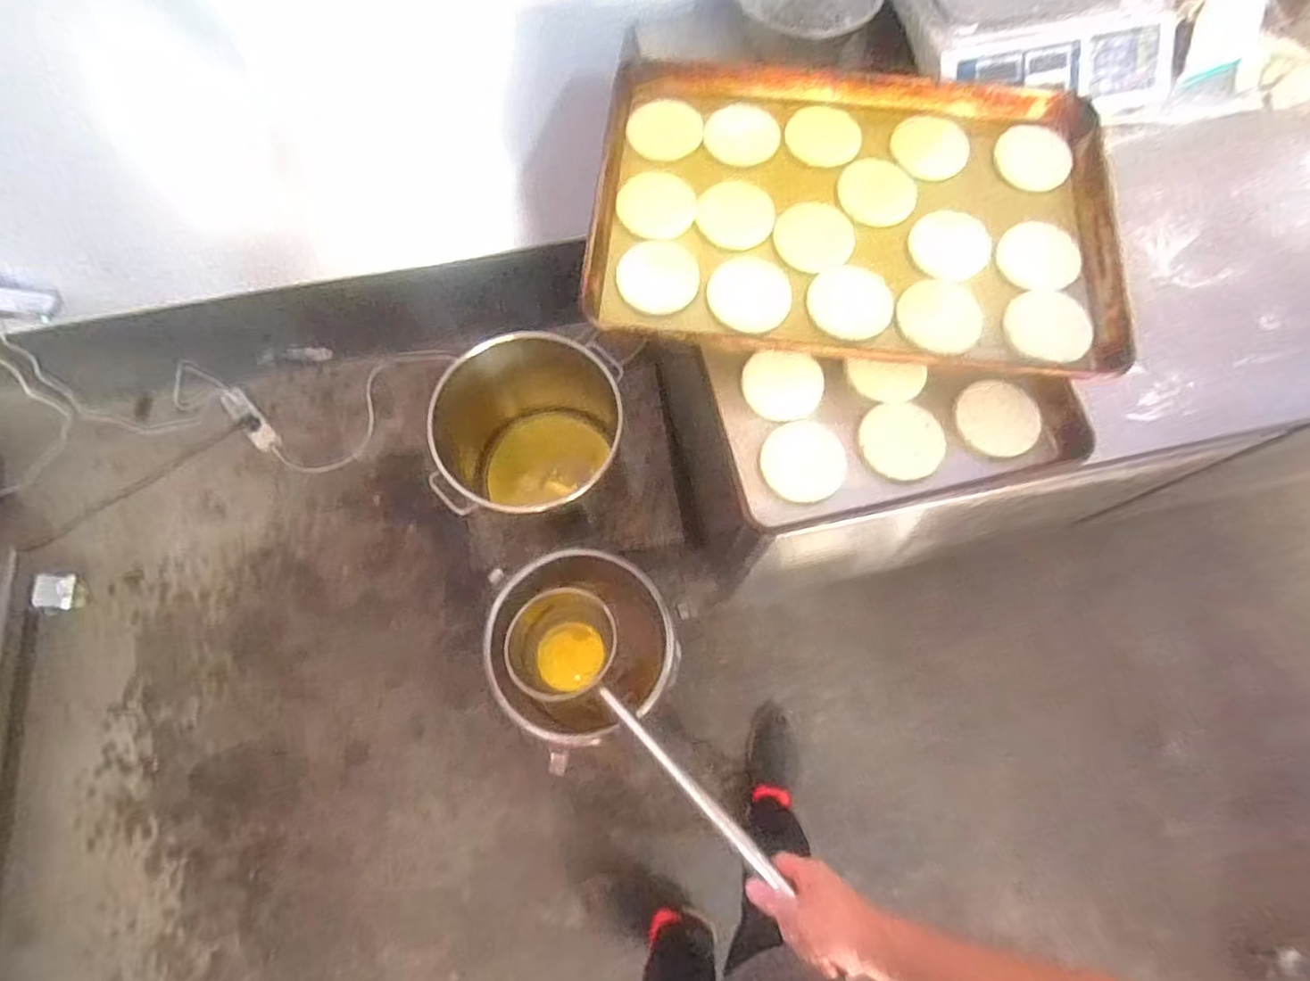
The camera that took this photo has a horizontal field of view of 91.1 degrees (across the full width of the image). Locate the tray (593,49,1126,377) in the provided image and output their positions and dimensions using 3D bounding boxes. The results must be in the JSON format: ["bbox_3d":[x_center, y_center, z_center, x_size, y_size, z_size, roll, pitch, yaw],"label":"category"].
[{"bbox_3d":[0.238,-0.355,0.772,0.599,0.028,0.450,6,72,2],"label":"tray"}]

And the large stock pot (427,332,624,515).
[{"bbox_3d":[-0.254,-0.119,1.372,0.360,0.391,0.382,0,73,0],"label":"large stock pot"}]

